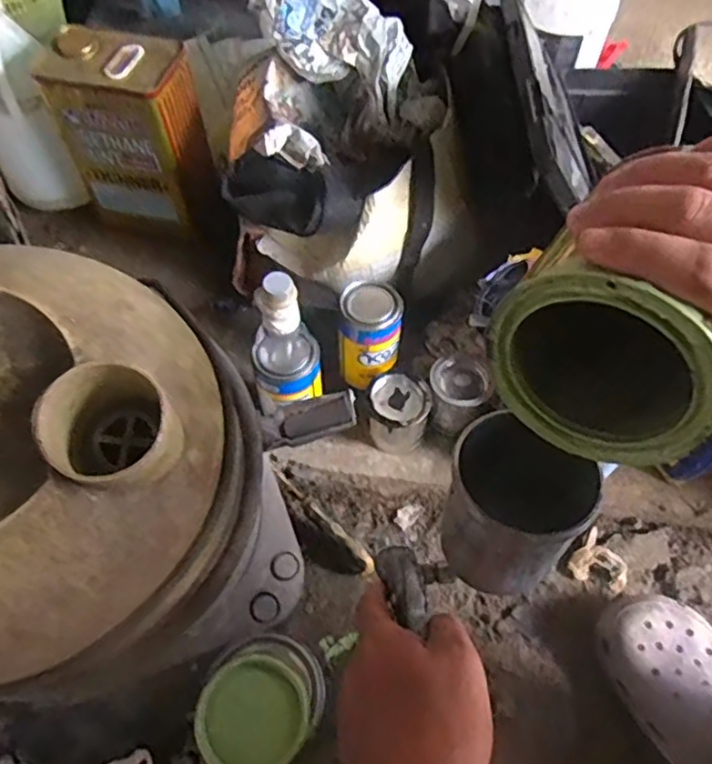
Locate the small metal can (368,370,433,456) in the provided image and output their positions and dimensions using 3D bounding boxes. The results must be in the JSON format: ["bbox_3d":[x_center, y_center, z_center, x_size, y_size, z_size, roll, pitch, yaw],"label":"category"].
[{"bbox_3d":[0.049,0.036,0.745,0.069,0.080,0.072,1,56,-1],"label":"small metal can"}]

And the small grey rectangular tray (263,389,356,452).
[{"bbox_3d":[-0.039,0.033,0.569,0.082,0.018,0.033,-15,57,-11],"label":"small grey rectangular tray"}]

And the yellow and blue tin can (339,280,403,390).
[{"bbox_3d":[0.017,-0.054,0.752,0.067,0.117,0.072,1,56,-1],"label":"yellow and blue tin can"}]

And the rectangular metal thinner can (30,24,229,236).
[{"bbox_3d":[-0.288,-0.321,0.851,0.171,0.226,0.107,16,57,10],"label":"rectangular metal thinner can"}]

